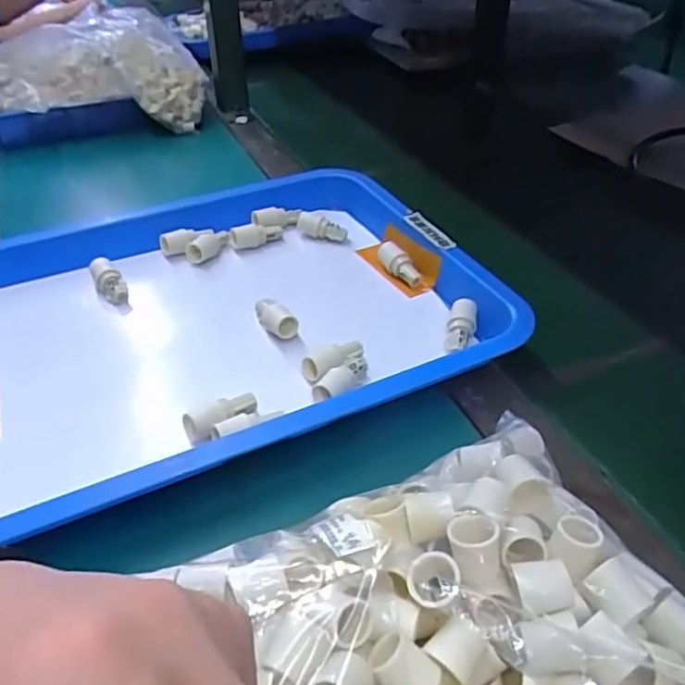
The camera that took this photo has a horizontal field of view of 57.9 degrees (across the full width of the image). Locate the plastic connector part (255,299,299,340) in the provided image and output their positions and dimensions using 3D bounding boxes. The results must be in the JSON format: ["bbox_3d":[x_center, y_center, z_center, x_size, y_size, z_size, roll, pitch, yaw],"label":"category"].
[{"bbox_3d":[-0.054,-0.020,0.502,0.018,0.019,0.043,-23,44,-26],"label":"plastic connector part"}]

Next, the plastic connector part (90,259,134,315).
[{"bbox_3d":[-0.205,-0.051,0.548,0.022,0.016,0.056,-27,79,-29],"label":"plastic connector part"}]

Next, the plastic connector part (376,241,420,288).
[{"bbox_3d":[0.051,-0.073,0.562,0.017,0.018,0.051,-31,68,-32],"label":"plastic connector part"}]

